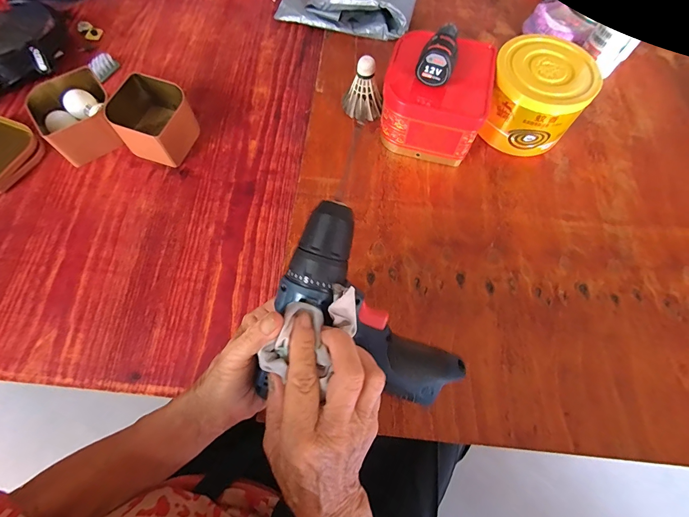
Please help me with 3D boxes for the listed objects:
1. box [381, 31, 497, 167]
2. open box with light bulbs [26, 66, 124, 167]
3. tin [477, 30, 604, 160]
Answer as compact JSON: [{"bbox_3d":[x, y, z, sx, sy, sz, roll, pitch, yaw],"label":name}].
[{"bbox_3d":[0.127,-0.227,0.484,0.136,0.111,0.136,16,67,6],"label":"box"},{"bbox_3d":[-0.380,-0.199,0.488,0.100,0.065,0.101,-33,71,-14],"label":"open box with light bulbs"},{"bbox_3d":[0.269,-0.231,0.493,0.135,0.107,0.125,39,72,15],"label":"tin"}]

